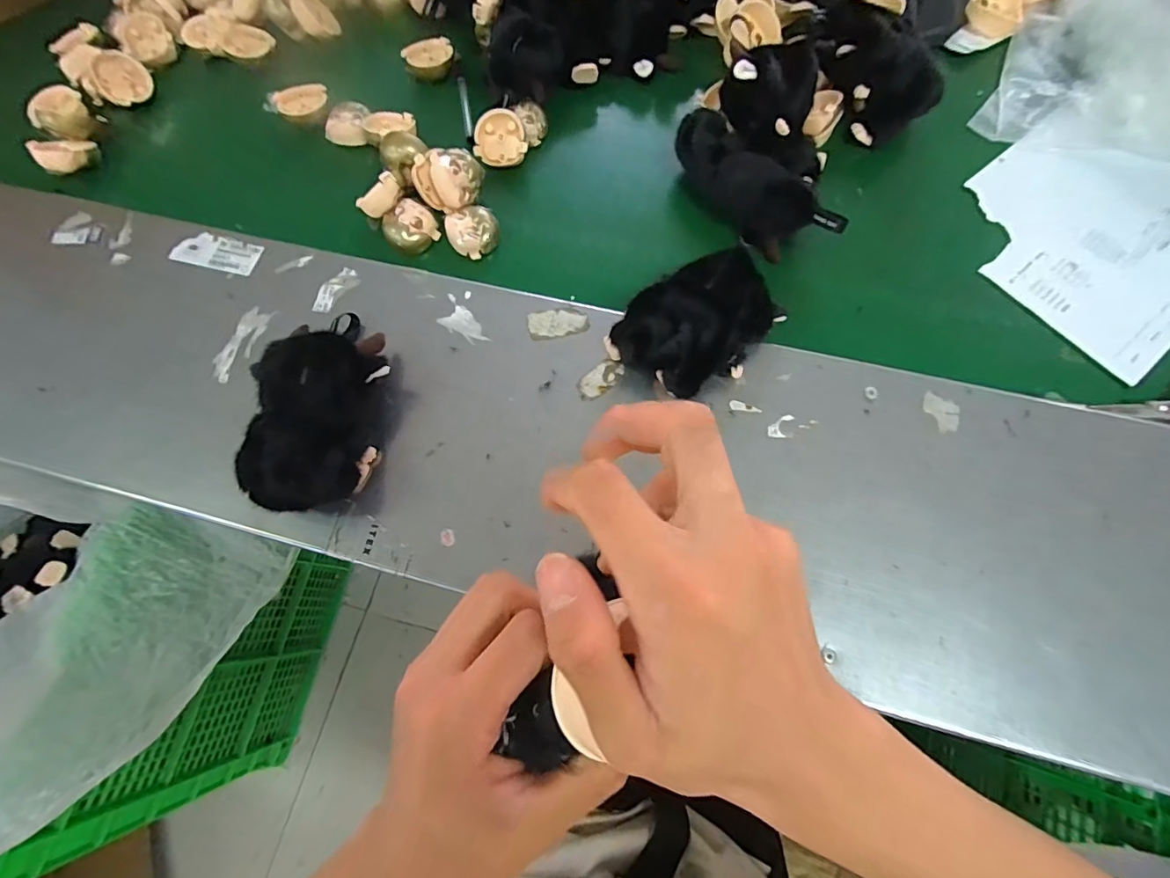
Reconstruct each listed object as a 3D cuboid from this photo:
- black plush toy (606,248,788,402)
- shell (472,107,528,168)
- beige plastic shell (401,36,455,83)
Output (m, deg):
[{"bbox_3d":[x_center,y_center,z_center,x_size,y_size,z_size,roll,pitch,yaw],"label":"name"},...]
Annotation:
[{"bbox_3d":[0.086,-0.085,0.378,0.129,0.047,0.086,-41,75,-11],"label":"black plush toy"},{"bbox_3d":[-0.080,-0.285,0.481,0.049,0.010,0.050,15,105,-3],"label":"shell"},{"bbox_3d":[-0.163,-0.399,0.532,0.051,0.023,0.047,-1,72,2],"label":"beige plastic shell"}]

